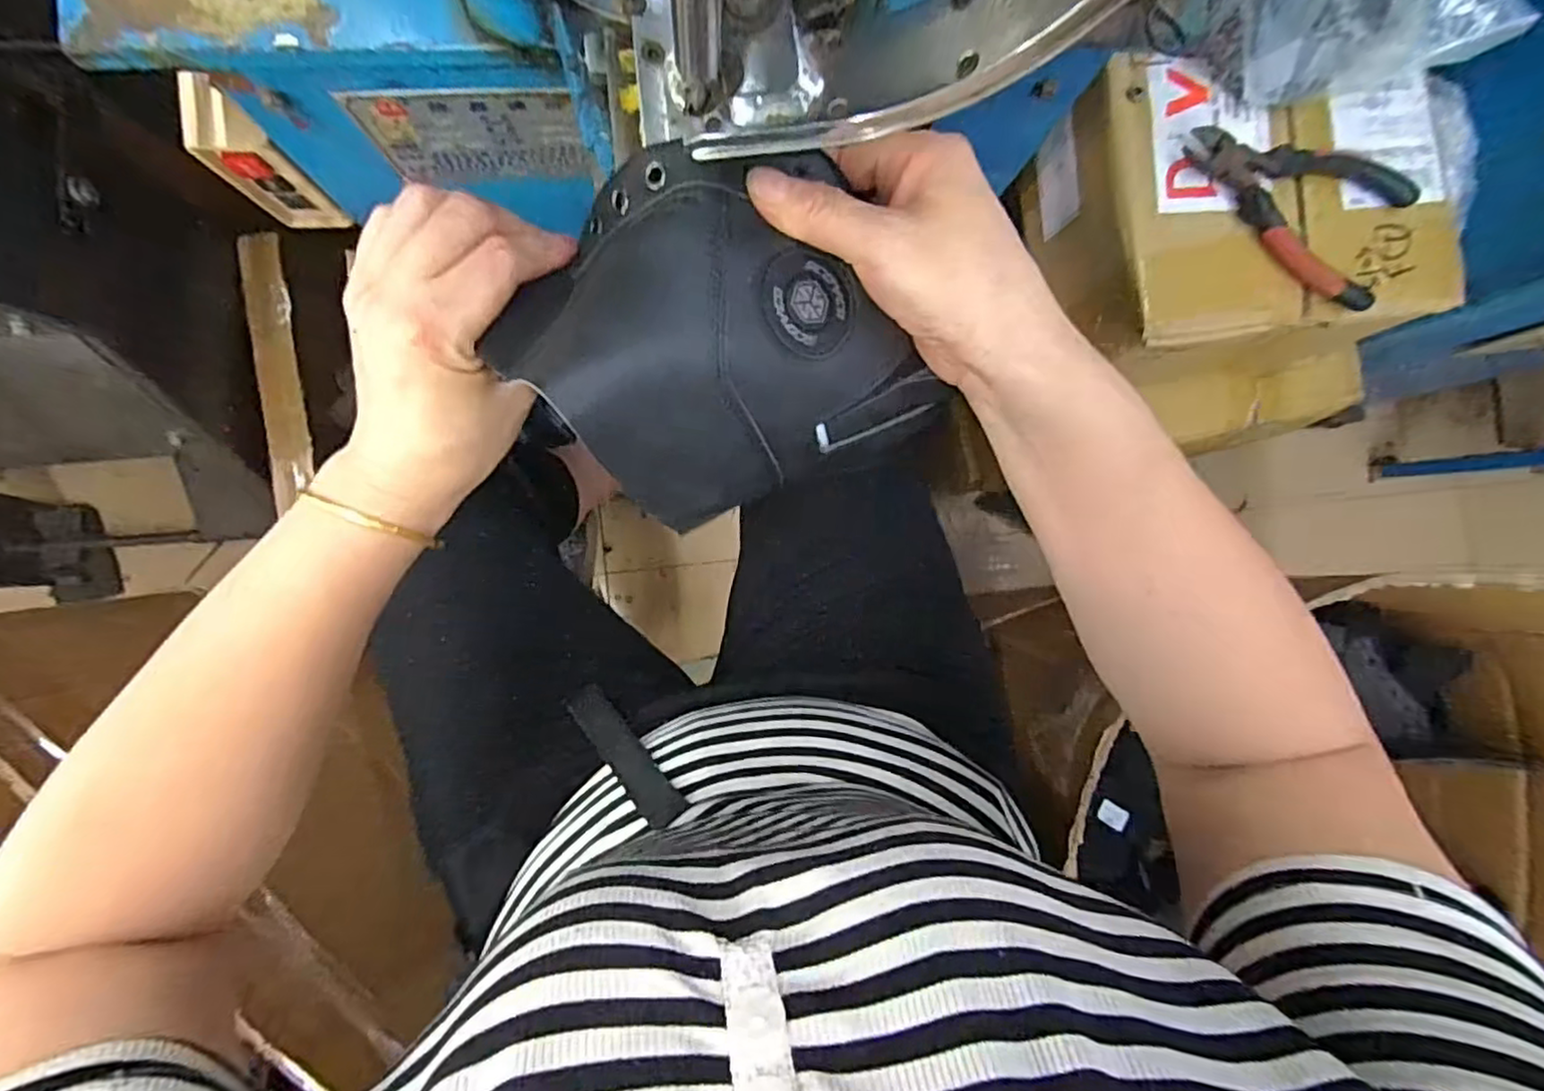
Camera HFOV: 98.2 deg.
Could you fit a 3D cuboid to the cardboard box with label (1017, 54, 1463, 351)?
[{"bbox_3d":[0.335,-0.234,0.485,0.234,0.113,0.180,-8,90,-6],"label":"cardboard box with label"}]

